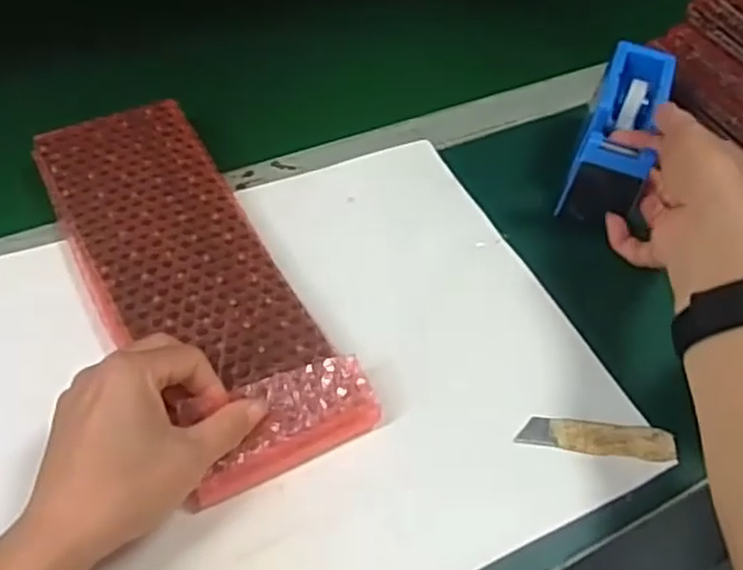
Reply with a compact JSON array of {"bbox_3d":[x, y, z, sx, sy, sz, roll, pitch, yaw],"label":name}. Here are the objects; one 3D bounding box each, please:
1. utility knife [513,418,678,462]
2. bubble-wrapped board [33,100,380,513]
[{"bbox_3d":[0.129,0.087,0.422,0.089,0.004,0.020,6,53,0],"label":"utility knife"},{"bbox_3d":[-0.115,-0.013,0.454,0.111,0.026,0.291,-28,60,-24],"label":"bubble-wrapped board"}]

